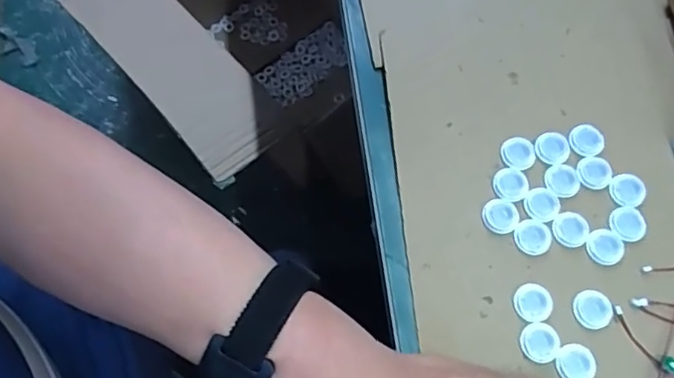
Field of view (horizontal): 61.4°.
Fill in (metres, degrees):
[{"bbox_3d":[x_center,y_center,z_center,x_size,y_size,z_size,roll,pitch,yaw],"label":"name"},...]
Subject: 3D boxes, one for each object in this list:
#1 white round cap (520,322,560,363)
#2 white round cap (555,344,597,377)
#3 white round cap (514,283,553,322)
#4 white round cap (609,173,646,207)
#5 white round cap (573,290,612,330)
[{"bbox_3d":[0.121,0.091,0.336,0.023,0.004,0.022,1,68,-2],"label":"white round cap"},{"bbox_3d":[0.141,0.103,0.331,0.023,0.004,0.022,1,68,-2],"label":"white round cap"},{"bbox_3d":[0.120,0.069,0.344,0.022,0.004,0.022,1,68,-2],"label":"white round cap"},{"bbox_3d":[0.192,0.001,0.373,0.024,0.004,0.022,1,68,-2],"label":"white round cap"},{"bbox_3d":[0.155,0.073,0.344,0.024,0.004,0.023,1,68,-2],"label":"white round cap"}]

